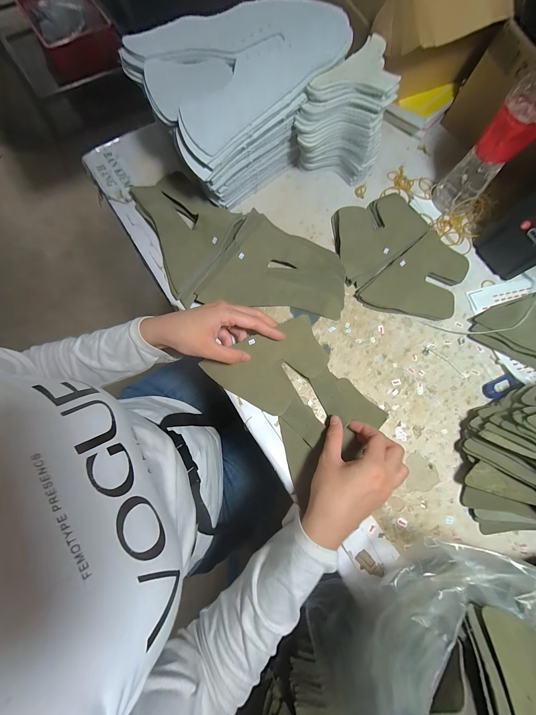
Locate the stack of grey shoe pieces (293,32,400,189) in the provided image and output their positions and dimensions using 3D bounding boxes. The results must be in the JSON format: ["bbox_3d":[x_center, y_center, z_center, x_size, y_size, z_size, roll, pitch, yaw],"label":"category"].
[{"bbox_3d":[0.099,-0.342,0.367,0.121,0.114,0.114,2,76,0],"label":"stack of grey shoe pieces"}]

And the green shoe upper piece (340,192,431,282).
[{"bbox_3d":[0.155,-0.184,0.375,0.157,0.019,0.100,-30,78,-8],"label":"green shoe upper piece"}]

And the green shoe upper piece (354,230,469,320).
[{"bbox_3d":[0.212,-0.098,0.356,0.152,0.015,0.101,-39,79,-10],"label":"green shoe upper piece"}]

